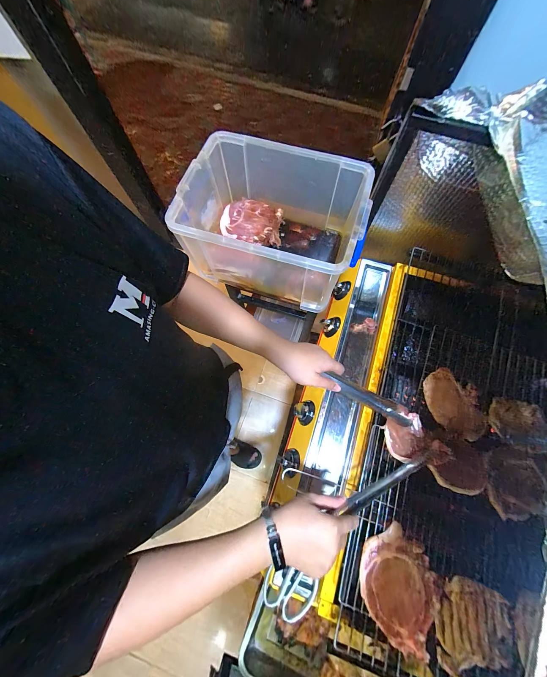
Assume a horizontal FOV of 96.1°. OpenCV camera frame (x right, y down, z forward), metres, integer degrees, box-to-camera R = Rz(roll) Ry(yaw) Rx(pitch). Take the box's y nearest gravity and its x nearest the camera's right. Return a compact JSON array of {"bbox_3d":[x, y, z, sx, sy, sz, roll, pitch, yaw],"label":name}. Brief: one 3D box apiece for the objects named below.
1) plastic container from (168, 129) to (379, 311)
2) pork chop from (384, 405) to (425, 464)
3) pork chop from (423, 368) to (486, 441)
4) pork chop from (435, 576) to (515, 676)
[{"bbox_3d":[0.018,-0.278,0.590,0.365,0.203,0.321,17,73,5],"label":"plastic container"},{"bbox_3d":[0.257,0.184,0.474,0.067,0.029,0.097,9,73,2],"label":"pork chop"},{"bbox_3d":[0.369,0.133,0.501,0.107,0.011,0.138,-9,73,-3],"label":"pork chop"},{"bbox_3d":[0.311,0.446,0.383,0.110,0.013,0.105,1,73,0],"label":"pork chop"}]

